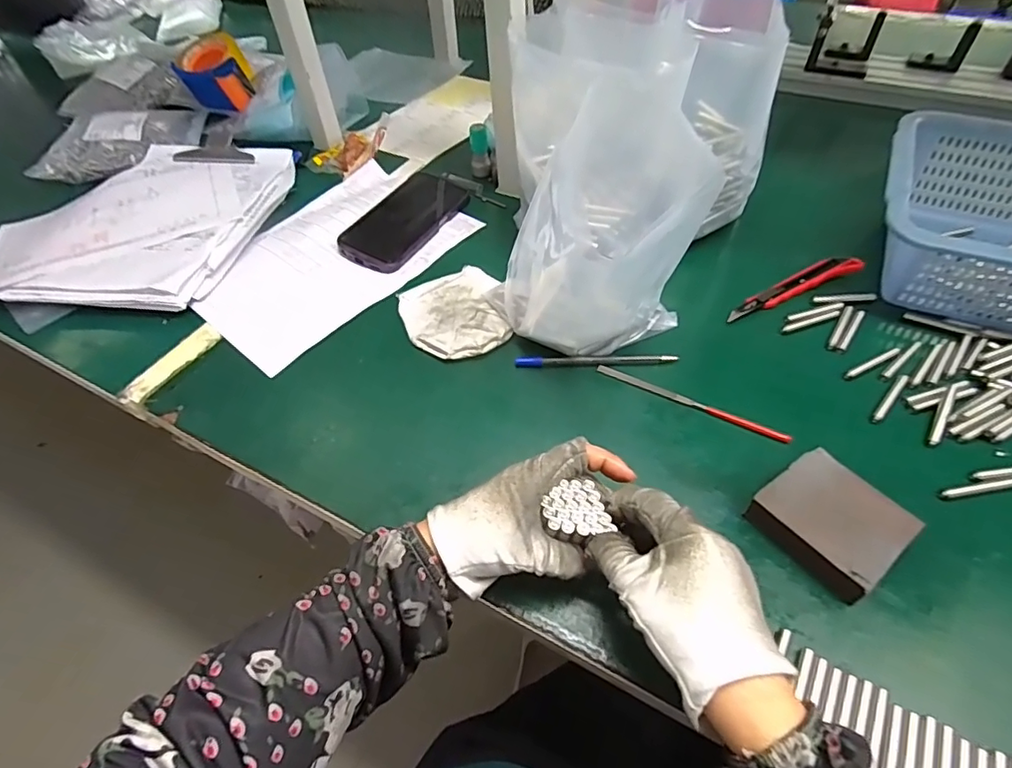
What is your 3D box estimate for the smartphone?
[{"bbox_3d":[-0.116,-0.193,0.618,0.084,0.017,0.175,18,54,18],"label":"smartphone"}]

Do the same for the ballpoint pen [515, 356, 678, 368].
[{"bbox_3d":[0.079,-0.022,0.473,0.138,0.008,0.010,-1,51,4],"label":"ballpoint pen"}]

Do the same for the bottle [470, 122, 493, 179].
[{"bbox_3d":[-0.032,-0.289,0.668,0.024,0.064,0.019,-7,50,-2],"label":"bottle"}]

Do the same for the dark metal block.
[{"bbox_3d":[0.216,0.091,0.357,0.069,0.026,0.078,-33,56,-21],"label":"dark metal block"}]

